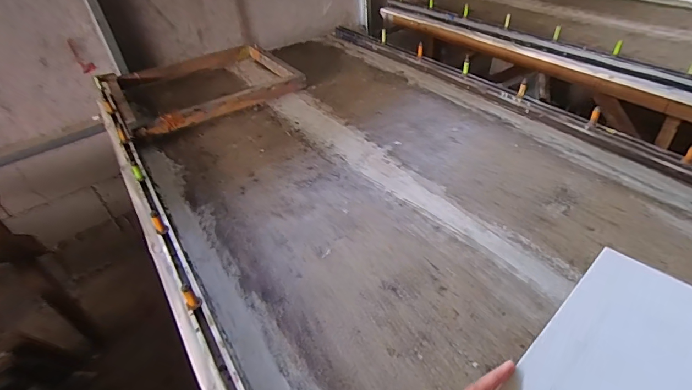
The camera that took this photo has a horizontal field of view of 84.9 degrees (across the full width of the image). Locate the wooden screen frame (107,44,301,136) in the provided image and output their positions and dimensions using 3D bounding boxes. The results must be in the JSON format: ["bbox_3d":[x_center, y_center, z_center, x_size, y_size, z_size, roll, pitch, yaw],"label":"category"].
[{"bbox_3d":[-0.455,-0.356,1.215,0.515,0.072,0.474,-29,45,-24],"label":"wooden screen frame"}]

